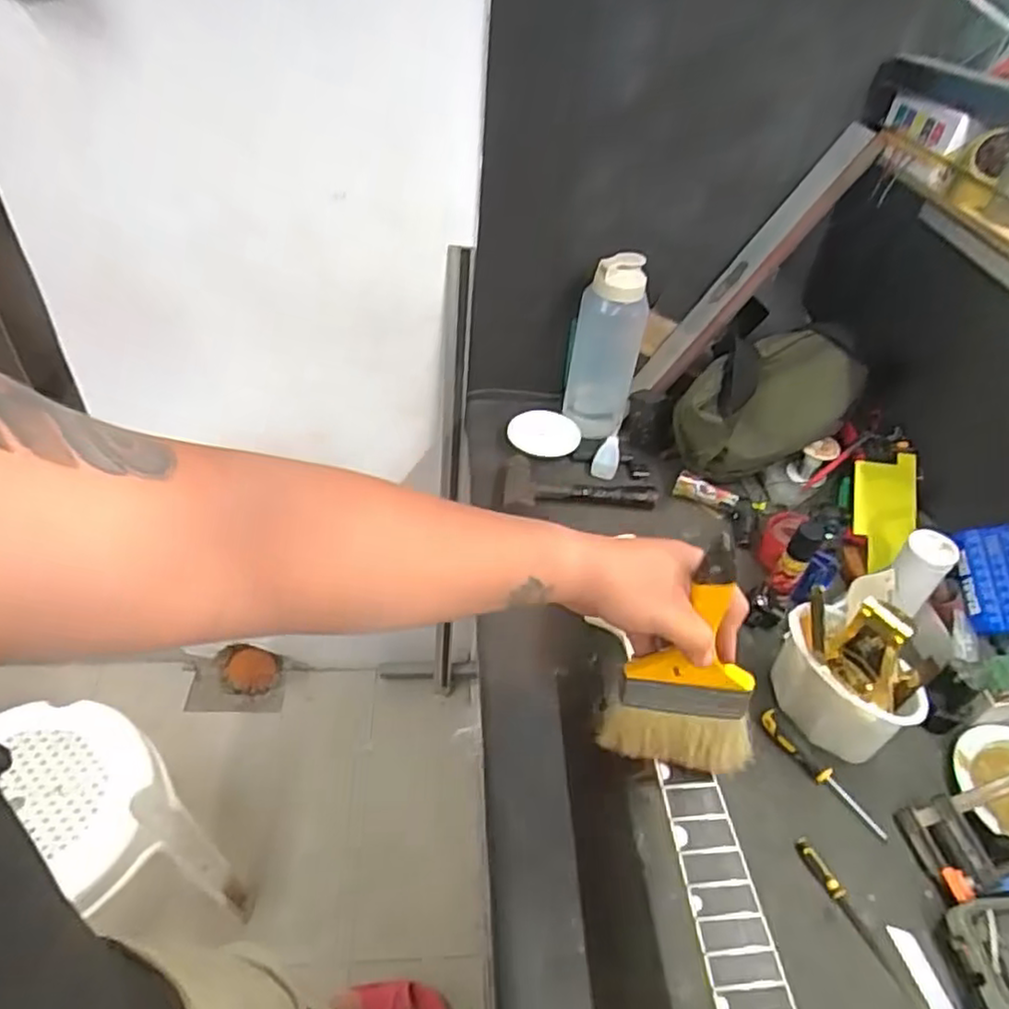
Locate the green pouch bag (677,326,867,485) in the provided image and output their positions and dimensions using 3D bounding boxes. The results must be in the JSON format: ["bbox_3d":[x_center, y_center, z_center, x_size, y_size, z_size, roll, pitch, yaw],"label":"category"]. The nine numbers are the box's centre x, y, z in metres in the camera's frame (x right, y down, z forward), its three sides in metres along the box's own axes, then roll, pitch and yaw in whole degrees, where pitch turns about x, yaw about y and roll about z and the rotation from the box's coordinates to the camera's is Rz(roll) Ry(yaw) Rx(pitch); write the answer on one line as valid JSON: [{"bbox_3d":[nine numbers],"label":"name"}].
[{"bbox_3d":[0.349,-0.135,0.948,0.216,0.183,0.146,11,42,6],"label":"green pouch bag"}]

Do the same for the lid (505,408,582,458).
[{"bbox_3d":[0.058,-0.102,1.003,0.093,0.015,0.100,8,52,-11],"label":"lid"}]

